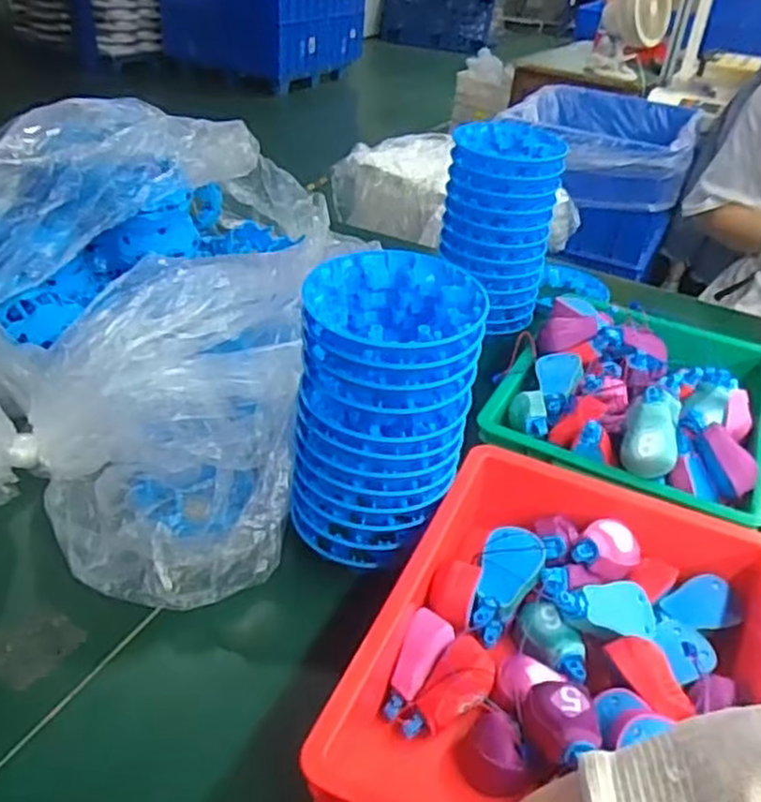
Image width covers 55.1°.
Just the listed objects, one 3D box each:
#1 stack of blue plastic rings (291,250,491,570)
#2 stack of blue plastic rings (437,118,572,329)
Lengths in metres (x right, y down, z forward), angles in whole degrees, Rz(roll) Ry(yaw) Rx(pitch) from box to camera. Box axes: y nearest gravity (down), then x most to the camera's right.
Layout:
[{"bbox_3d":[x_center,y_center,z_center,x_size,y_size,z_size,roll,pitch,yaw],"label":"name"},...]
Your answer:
[{"bbox_3d":[0.003,0.008,0.599,0.133,0.211,0.131,8,34,3],"label":"stack of blue plastic rings"},{"bbox_3d":[0.144,-0.215,0.925,0.131,0.221,0.117,7,34,2],"label":"stack of blue plastic rings"}]

